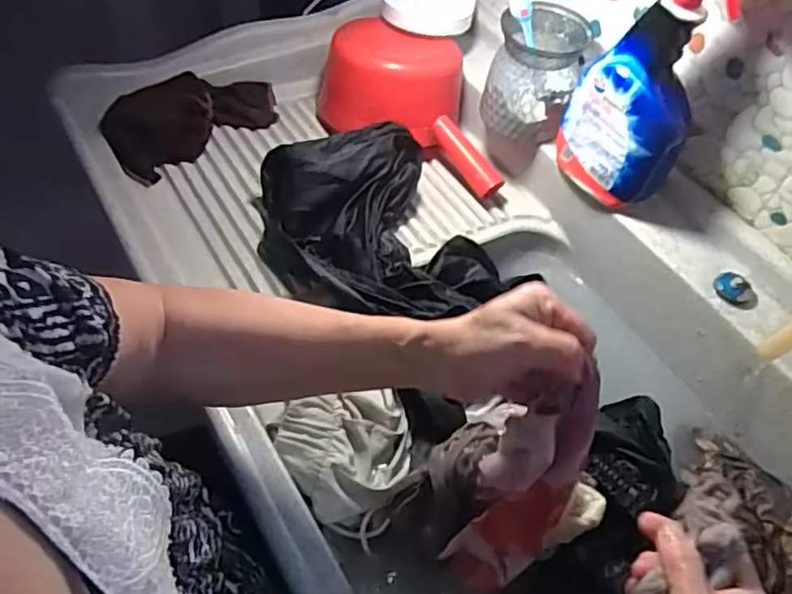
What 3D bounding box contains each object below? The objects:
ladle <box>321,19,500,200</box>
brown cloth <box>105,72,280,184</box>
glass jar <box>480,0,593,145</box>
[{"bbox_3d":[0.030,-0.248,0.799,0.248,0.101,0.141,24,55,12],"label":"ladle"},{"bbox_3d":[-0.240,-0.220,0.773,0.221,0.021,0.100,-39,98,-34],"label":"brown cloth"},{"bbox_3d":[0.162,-0.264,0.753,0.098,0.120,0.110,18,54,8],"label":"glass jar"}]

